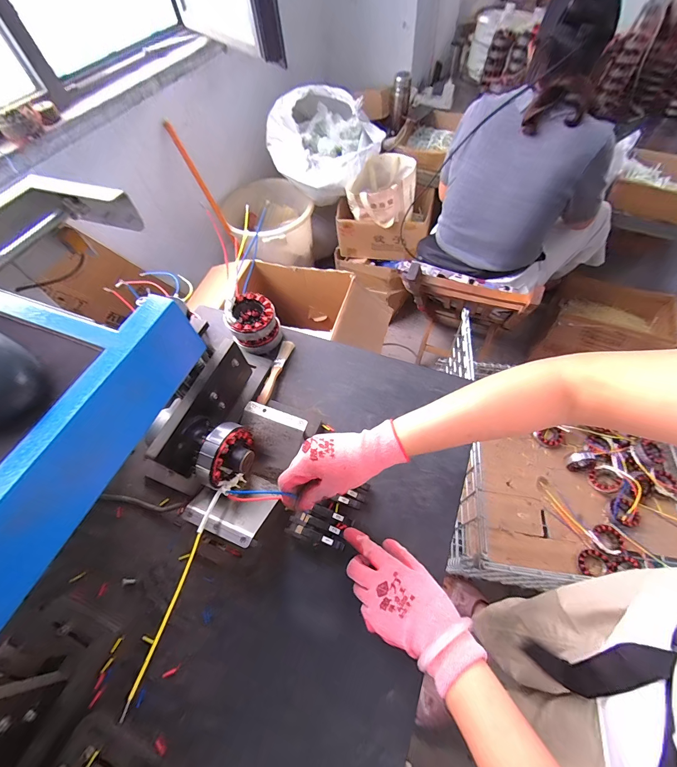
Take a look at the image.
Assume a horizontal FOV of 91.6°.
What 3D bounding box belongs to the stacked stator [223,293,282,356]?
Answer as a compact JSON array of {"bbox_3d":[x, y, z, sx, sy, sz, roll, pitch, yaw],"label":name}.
[{"bbox_3d":[-0.156,-0.113,0.611,0.084,0.085,0.087,-2,59,3],"label":"stacked stator"}]

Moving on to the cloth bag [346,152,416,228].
[{"bbox_3d":[0.162,-0.734,1.243,0.252,0.169,0.186,0,59,4],"label":"cloth bag"}]

